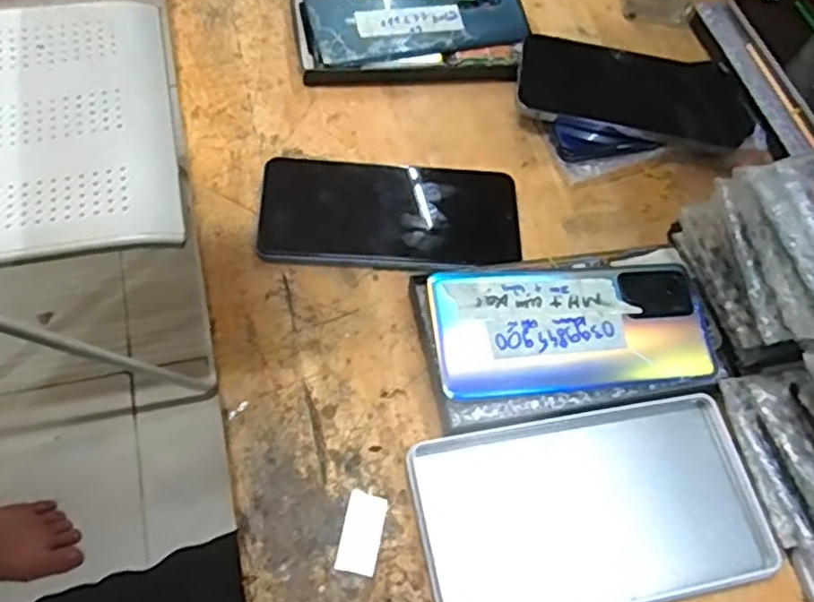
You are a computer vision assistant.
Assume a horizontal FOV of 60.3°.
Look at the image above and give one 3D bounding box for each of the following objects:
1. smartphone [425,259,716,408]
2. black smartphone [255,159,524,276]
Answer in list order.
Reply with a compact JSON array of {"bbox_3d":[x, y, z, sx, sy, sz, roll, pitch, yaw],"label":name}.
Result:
[{"bbox_3d":[0.095,0.016,0.406,0.160,0.015,0.086,-6,74,-11],"label":"smartphone"},{"bbox_3d":[-0.010,-0.056,0.442,0.163,0.012,0.076,0,62,-7],"label":"black smartphone"}]

